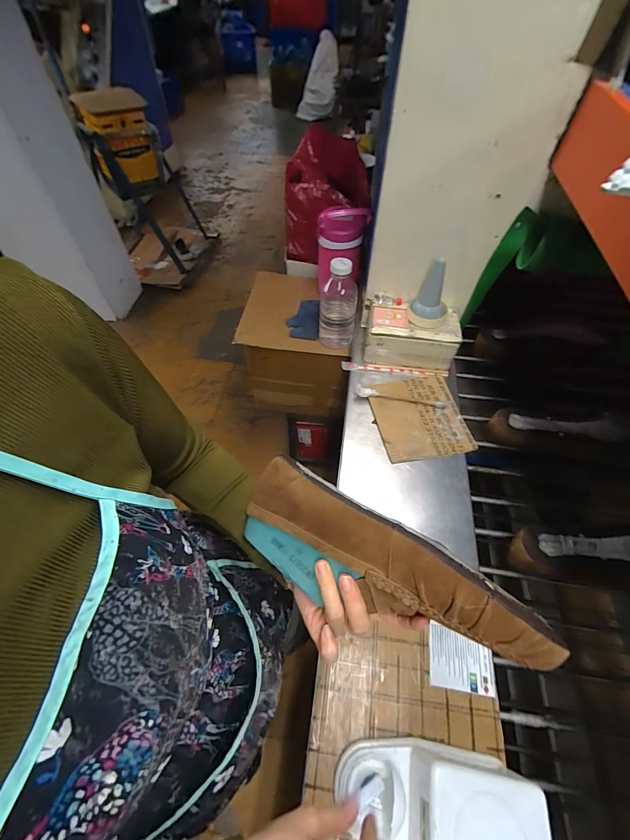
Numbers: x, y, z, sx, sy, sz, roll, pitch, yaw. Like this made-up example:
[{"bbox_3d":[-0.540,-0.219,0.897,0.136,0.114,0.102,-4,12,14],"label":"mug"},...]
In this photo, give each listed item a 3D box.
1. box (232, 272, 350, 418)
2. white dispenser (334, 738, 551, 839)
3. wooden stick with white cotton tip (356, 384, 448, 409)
[{"bbox_3d":[-0.043,-0.241,1.141,0.330,0.302,0.327,8,56,4],"label":"box"},{"bbox_3d":[0.119,0.402,0.352,0.181,0.099,0.104,5,55,2],"label":"white dispenser"},{"bbox_3d":[0.181,-0.048,0.723,0.190,0.021,0.018,8,56,4],"label":"wooden stick with white cotton tip"}]

